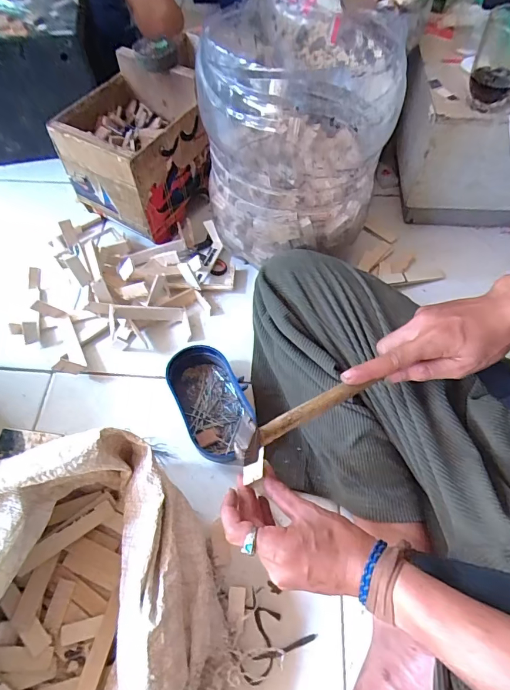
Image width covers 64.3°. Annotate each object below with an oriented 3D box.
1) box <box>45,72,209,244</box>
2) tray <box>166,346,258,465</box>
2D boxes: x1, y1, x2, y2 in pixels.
[{"bbox_3d":[-0.190,-0.297,0.661,0.158,0.160,0.166,27,63,16],"label":"box"},{"bbox_3d":[-0.056,0.074,0.532,0.087,0.042,0.152,-25,62,-14],"label":"tray"}]

